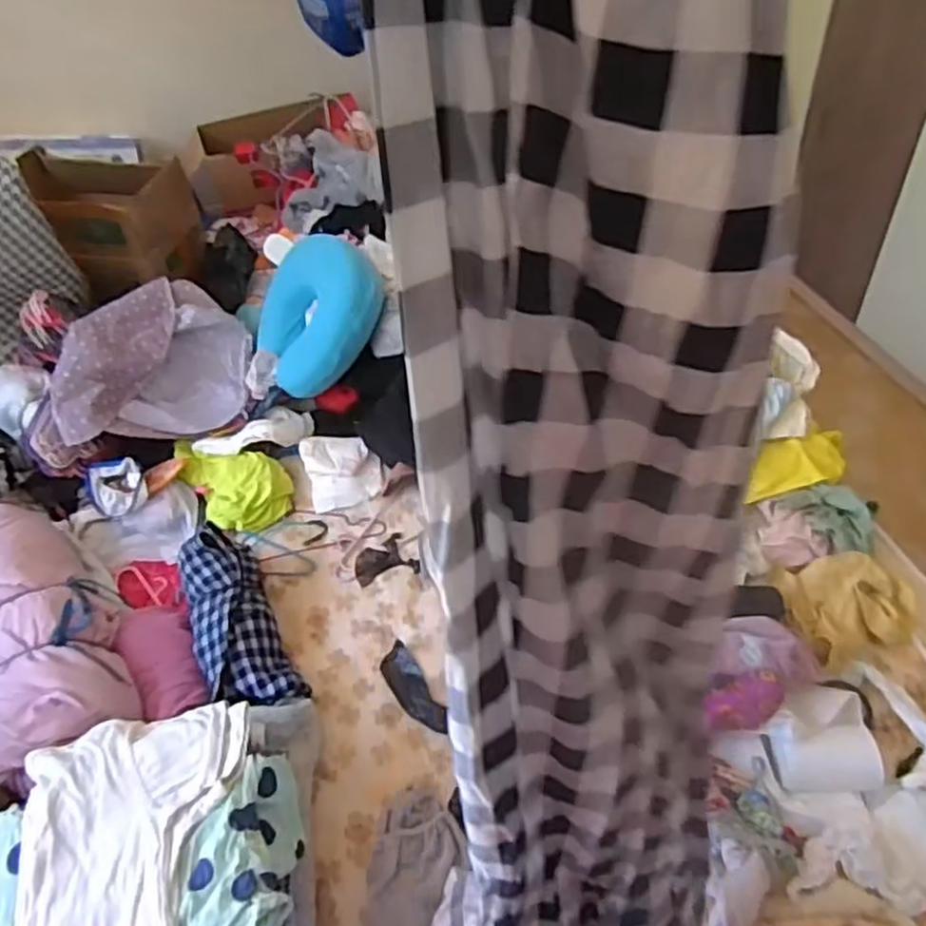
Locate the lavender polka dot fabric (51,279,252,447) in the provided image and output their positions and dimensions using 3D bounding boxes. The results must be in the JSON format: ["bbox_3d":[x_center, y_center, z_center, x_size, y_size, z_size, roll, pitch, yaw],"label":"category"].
[{"bbox_3d":[-0.556,-0.177,1.362,0.337,0.172,0.301,-23,49,-14],"label":"lavender polka dot fabric"}]

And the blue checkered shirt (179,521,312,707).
[{"bbox_3d":[-0.317,0.220,1.037,0.117,0.079,0.274,-24,65,-15],"label":"blue checkered shirt"}]

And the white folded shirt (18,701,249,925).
[{"bbox_3d":[-0.303,0.416,0.711,0.219,0.061,0.371,-10,56,-14],"label":"white folded shirt"}]

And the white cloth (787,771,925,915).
[{"bbox_3d":[0.479,0.416,0.815,0.243,0.041,0.117,-9,47,-2],"label":"white cloth"}]

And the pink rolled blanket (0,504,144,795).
[{"bbox_3d":[-0.581,0.221,1.006,0.182,0.110,0.416,-30,51,-20],"label":"pink rolled blanket"}]

